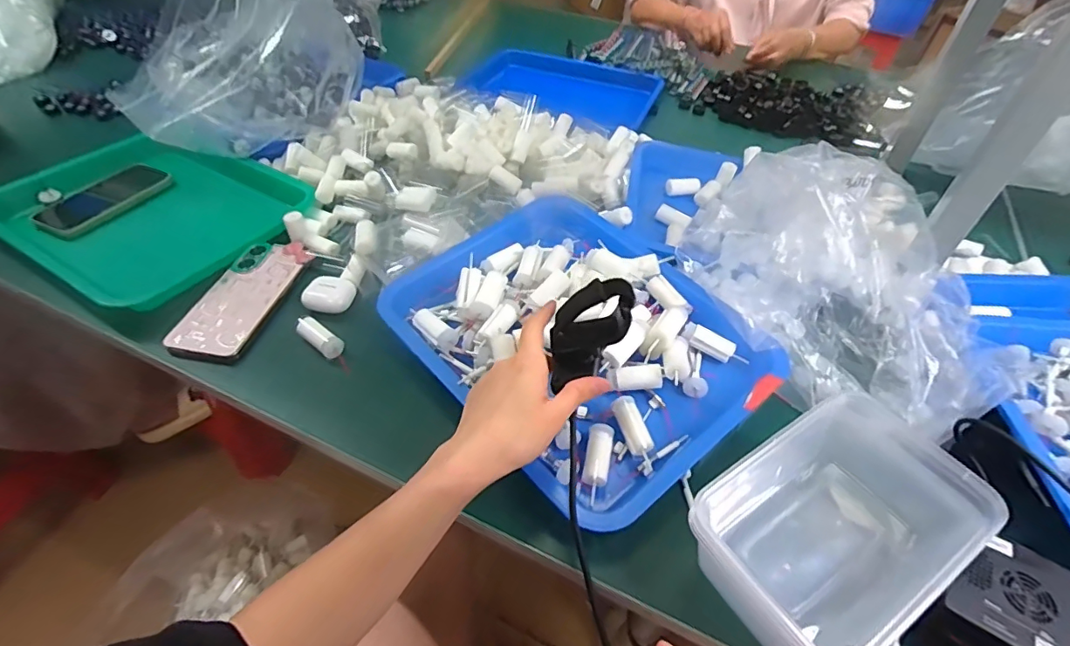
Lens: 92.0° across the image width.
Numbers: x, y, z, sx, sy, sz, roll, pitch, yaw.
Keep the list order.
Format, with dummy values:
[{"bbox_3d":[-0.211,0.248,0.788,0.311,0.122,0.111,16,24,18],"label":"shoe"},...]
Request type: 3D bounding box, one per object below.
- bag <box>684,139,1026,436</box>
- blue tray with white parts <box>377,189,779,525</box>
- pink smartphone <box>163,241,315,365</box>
[{"bbox_3d":[0.285,-0.054,0.511,0.266,0.120,0.258,15,47,11],"label":"bag"},{"bbox_3d":[0.035,0.000,0.496,0.261,0.062,0.337,-31,55,-28],"label":"blue tray with white parts"},{"bbox_3d":[-0.303,-0.028,0.540,0.076,0.015,0.166,12,47,8],"label":"pink smartphone"}]

